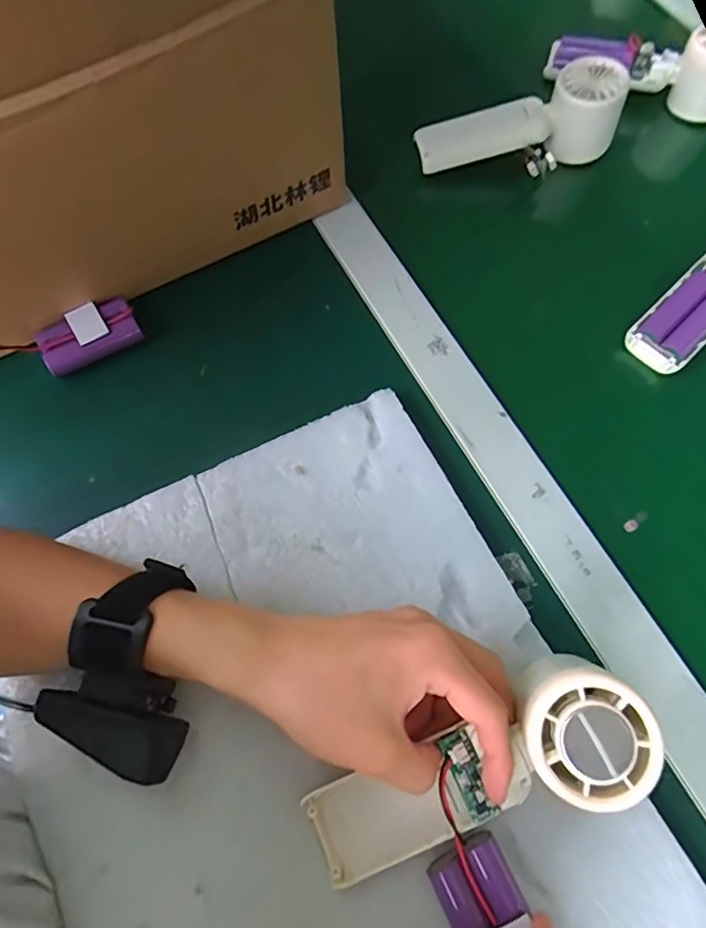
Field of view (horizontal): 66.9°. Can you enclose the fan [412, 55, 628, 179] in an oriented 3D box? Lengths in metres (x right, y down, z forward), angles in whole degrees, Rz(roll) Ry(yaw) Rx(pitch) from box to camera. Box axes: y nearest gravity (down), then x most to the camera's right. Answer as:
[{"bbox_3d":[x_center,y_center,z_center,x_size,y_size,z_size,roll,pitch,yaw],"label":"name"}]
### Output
[{"bbox_3d":[0.135,-0.269,0.441,0.159,0.056,0.058,-10,66,8],"label":"fan"}]

